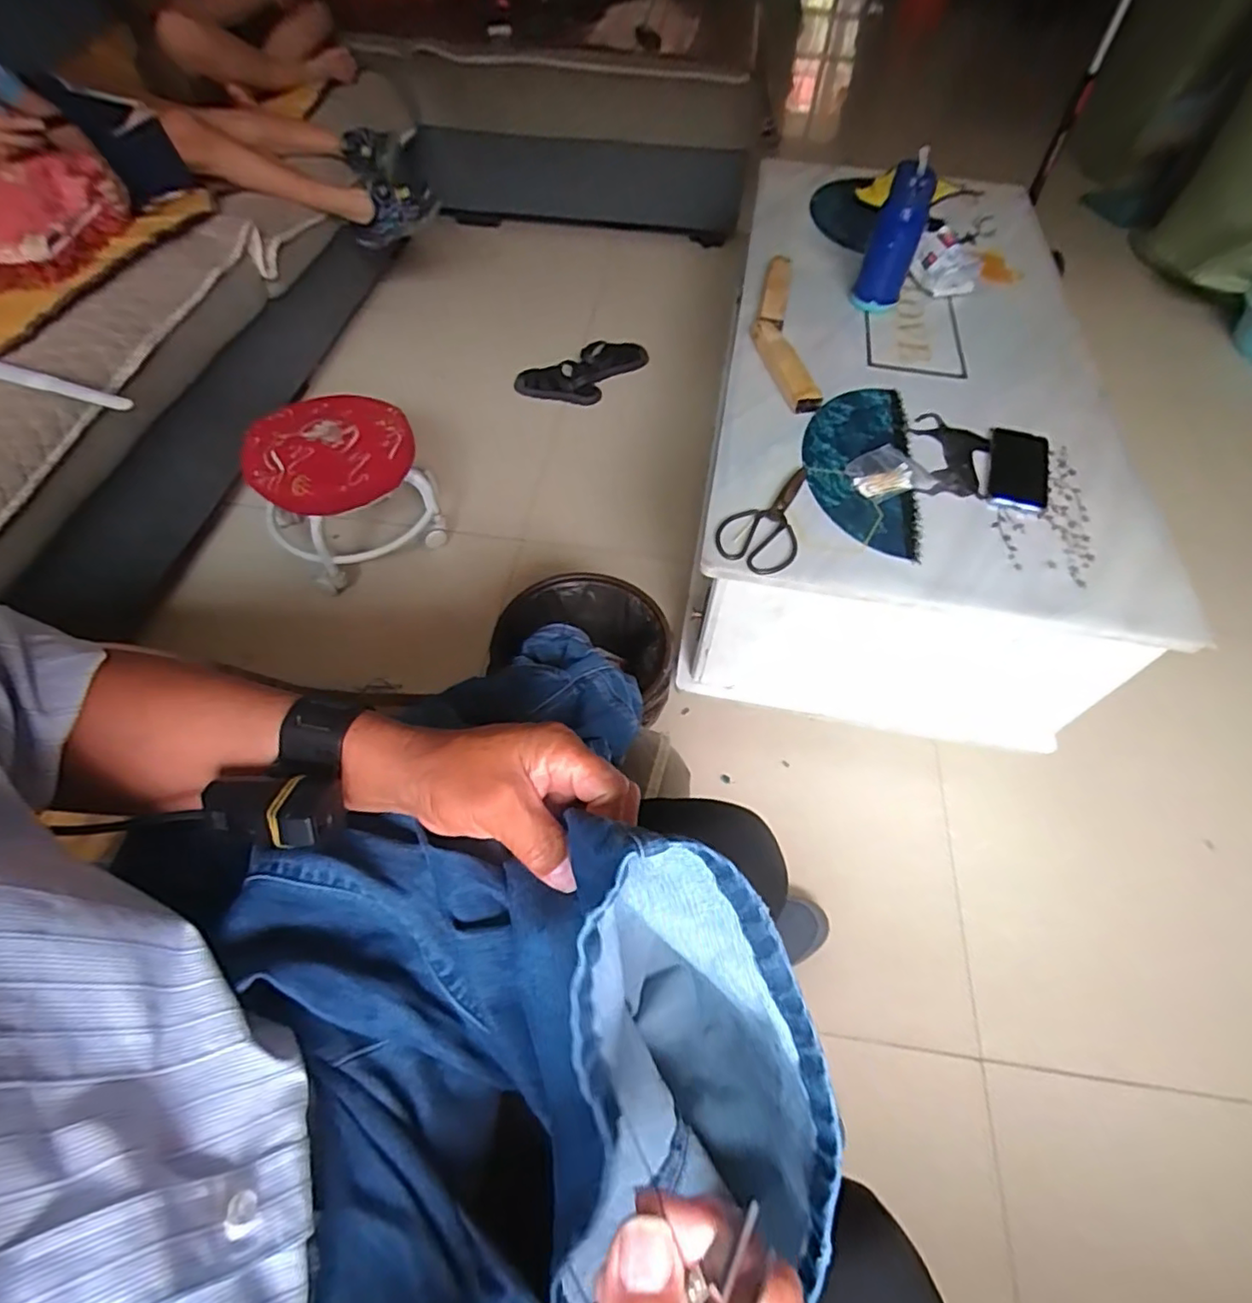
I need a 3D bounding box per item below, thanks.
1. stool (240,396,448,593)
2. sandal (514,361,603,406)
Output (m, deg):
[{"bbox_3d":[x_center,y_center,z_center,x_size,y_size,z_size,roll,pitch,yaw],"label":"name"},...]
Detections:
[{"bbox_3d":[-0.527,-0.311,1.189,0.290,0.222,0.253,-24,61,-16],"label":"stool"},{"bbox_3d":[-0.172,-0.674,1.567,0.214,0.068,0.082,11,57,6],"label":"sandal"}]

